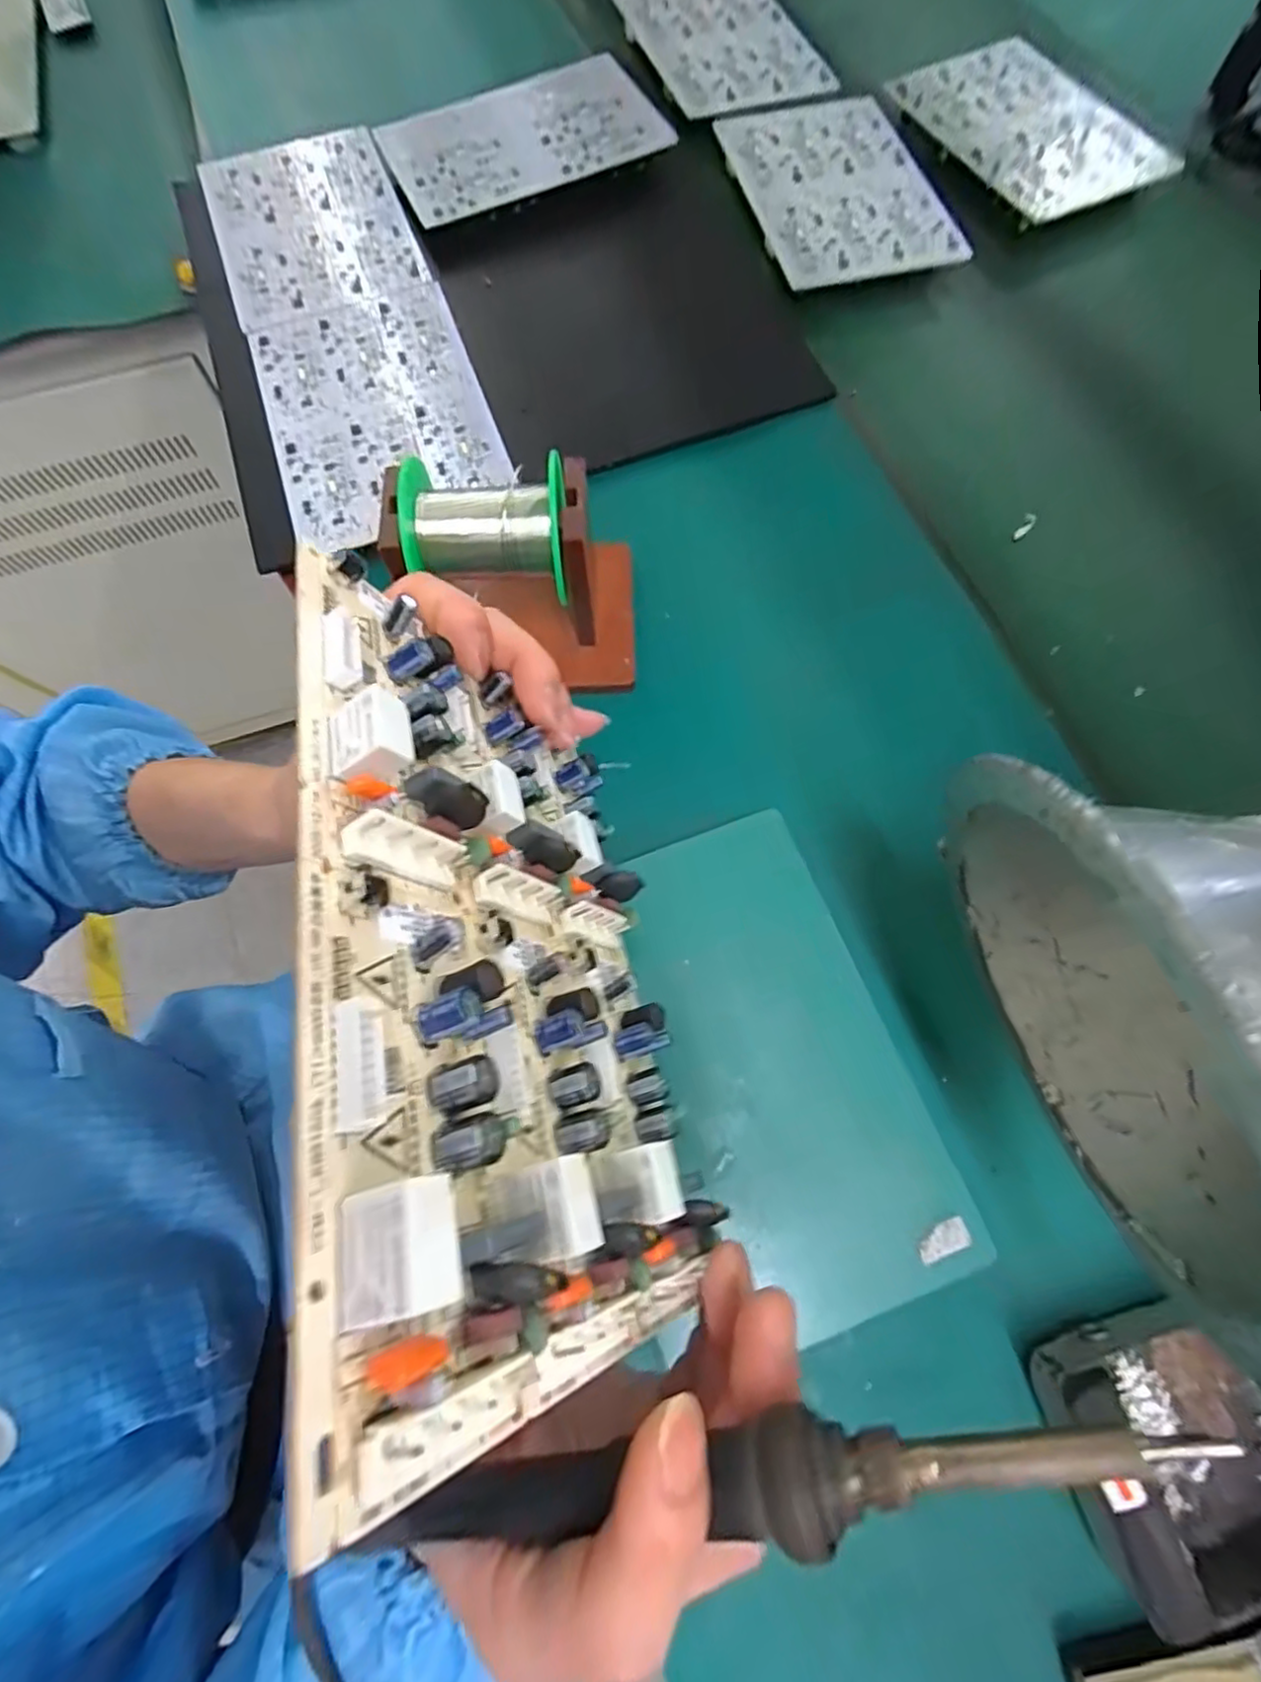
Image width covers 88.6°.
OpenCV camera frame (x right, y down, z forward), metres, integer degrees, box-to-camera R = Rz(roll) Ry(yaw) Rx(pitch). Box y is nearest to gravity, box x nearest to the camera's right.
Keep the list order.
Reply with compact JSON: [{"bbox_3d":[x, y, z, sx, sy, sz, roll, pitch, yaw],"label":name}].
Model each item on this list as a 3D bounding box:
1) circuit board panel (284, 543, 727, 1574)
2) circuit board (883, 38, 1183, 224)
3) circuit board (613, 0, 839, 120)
[{"bbox_3d":[-0.029,0.024,0.175,0.019,0.124,0.197,-27,60,22],"label":"circuit board panel"},{"bbox_3d":[0.316,-0.567,0.512,0.134,0.010,0.191,-30,76,-5],"label":"circuit board"},{"bbox_3d":[0.077,-0.700,0.561,0.131,0.012,0.205,-21,72,-7],"label":"circuit board"}]

